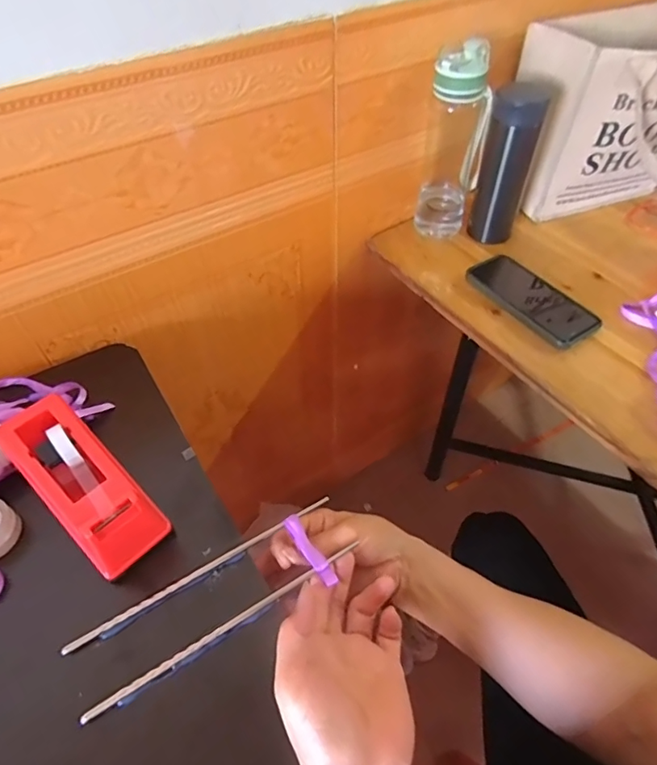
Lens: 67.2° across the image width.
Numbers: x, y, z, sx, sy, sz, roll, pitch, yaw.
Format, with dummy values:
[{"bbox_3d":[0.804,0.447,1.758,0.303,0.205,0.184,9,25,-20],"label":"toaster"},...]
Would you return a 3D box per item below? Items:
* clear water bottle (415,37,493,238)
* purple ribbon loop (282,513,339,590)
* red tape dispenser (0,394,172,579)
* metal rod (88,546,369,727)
[{"bbox_3d":[0.163,-0.302,0.652,0.078,0.236,0.081,13,51,8],"label":"clear water bottle"},{"bbox_3d":[-0.015,0.135,0.402,0.013,0.008,0.062,-28,57,-23],"label":"purple ribbon loop"},{"bbox_3d":[-0.201,0.082,0.407,0.155,0.070,0.061,36,58,25],"label":"red tape dispenser"},{"bbox_3d":[-0.073,0.180,0.369,0.215,0.007,0.006,-26,56,-20],"label":"metal rod"}]

